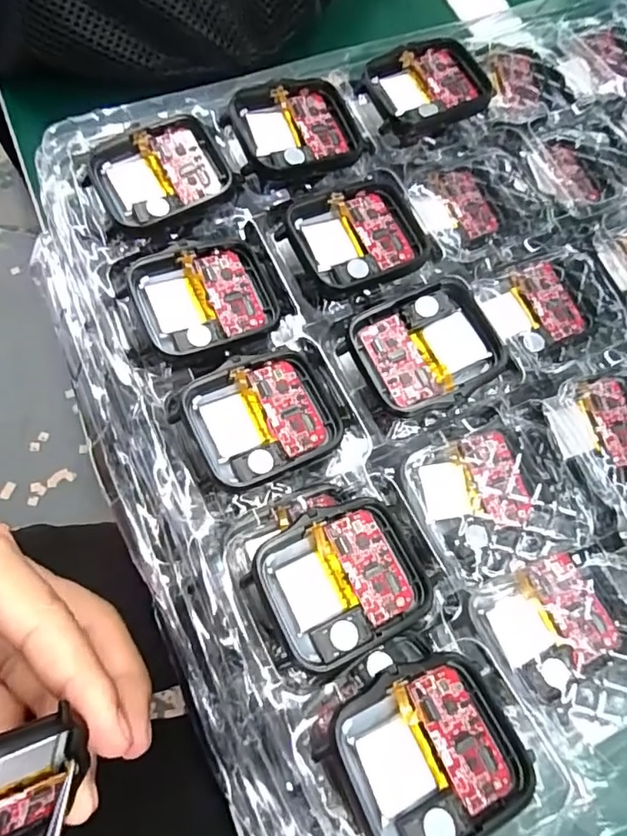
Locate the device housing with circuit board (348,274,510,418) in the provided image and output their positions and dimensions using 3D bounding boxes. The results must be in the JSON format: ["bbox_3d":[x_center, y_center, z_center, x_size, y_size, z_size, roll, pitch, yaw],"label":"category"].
[{"bbox_3d":[0.037,-0.022,0.174,0.044,0.007,0.037,-20,73,-13],"label":"device housing with circuit board"}]

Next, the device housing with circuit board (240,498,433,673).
[{"bbox_3d":[0.008,0.044,0.151,0.045,0.009,0.037,-24,74,-14],"label":"device housing with circuit board"}]

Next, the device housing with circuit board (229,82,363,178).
[{"bbox_3d":[-0.006,-0.107,0.201,0.042,0.008,0.036,-16,73,-12],"label":"device housing with circuit board"}]

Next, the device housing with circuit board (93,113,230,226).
[{"bbox_3d":[-0.052,-0.084,0.189,0.043,0.008,0.036,-21,74,-13],"label":"device housing with circuit board"}]

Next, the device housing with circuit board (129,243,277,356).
[{"bbox_3d":[-0.035,-0.039,0.178,0.043,0.010,0.037,-22,74,-13],"label":"device housing with circuit board"}]

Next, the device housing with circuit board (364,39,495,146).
[{"bbox_3d":[0.045,-0.129,0.214,0.045,0.008,0.040,-15,72,-11],"label":"device housing with circuit board"}]

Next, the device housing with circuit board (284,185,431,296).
[{"bbox_3d":[0.016,-0.061,0.187,0.045,0.006,0.037,-17,73,-12],"label":"device housing with circuit board"}]

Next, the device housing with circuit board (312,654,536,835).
[{"bbox_3d":[0.028,0.081,0.132,0.046,0.006,0.037,-18,57,-20],"label":"device housing with circuit board"}]

